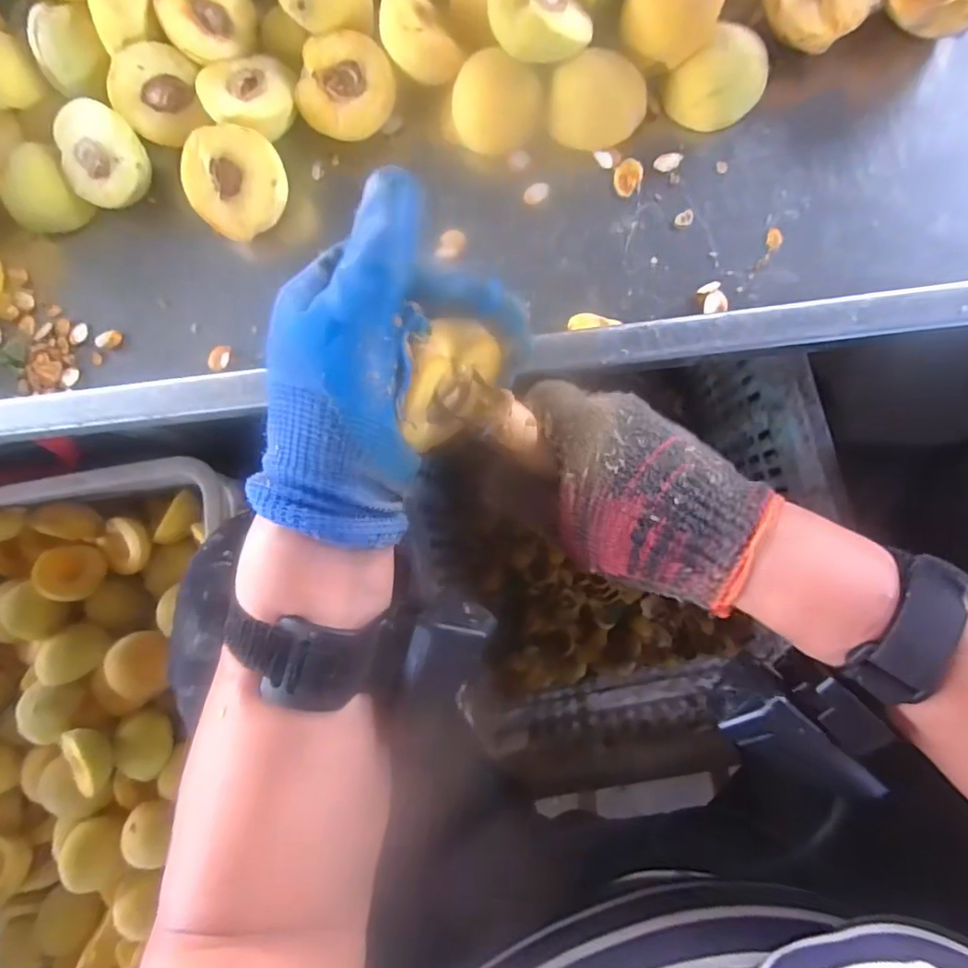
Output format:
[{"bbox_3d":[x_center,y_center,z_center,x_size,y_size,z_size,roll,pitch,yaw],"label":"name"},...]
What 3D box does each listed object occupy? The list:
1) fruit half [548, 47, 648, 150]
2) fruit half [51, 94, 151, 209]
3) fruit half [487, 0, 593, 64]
[{"bbox_3d":[0.069,-0.229,0.340,0.057,0.031,0.042,-1,85,8],"label":"fruit half"},{"bbox_3d":[-0.253,-0.217,0.372,0.058,0.019,0.058,33,113,-6],"label":"fruit half"},{"bbox_3d":[0.030,-0.270,0.326,0.060,0.026,0.044,34,67,-18],"label":"fruit half"}]

